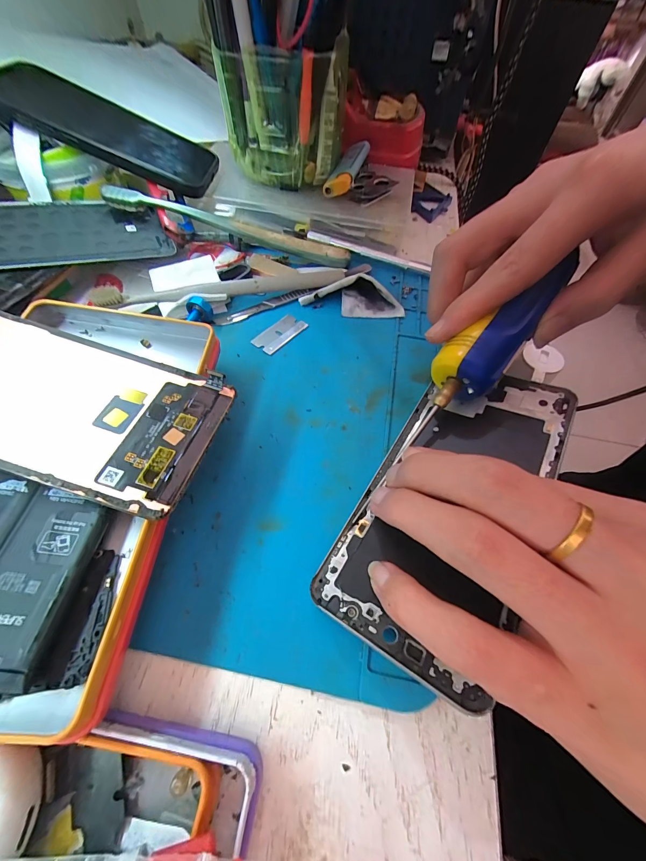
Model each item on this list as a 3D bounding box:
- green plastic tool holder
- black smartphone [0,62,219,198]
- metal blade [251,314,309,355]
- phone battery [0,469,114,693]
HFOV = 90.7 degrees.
[{"bbox_3d":[-0.024,-0.243,0.255,0.078,0.083,0.072,22,60,10],"label":"green plastic tool holder"},{"bbox_3d":[-0.158,-0.220,0.237,0.142,0.018,0.063,14,56,-18],"label":"black smartphone"},{"bbox_3d":[-0.029,-0.068,0.219,0.019,0.004,0.038,35,63,17],"label":"metal blade"},{"bbox_3d":[-0.118,0.048,0.114,0.060,0.004,0.066,8,55,-3],"label":"phone battery"}]

